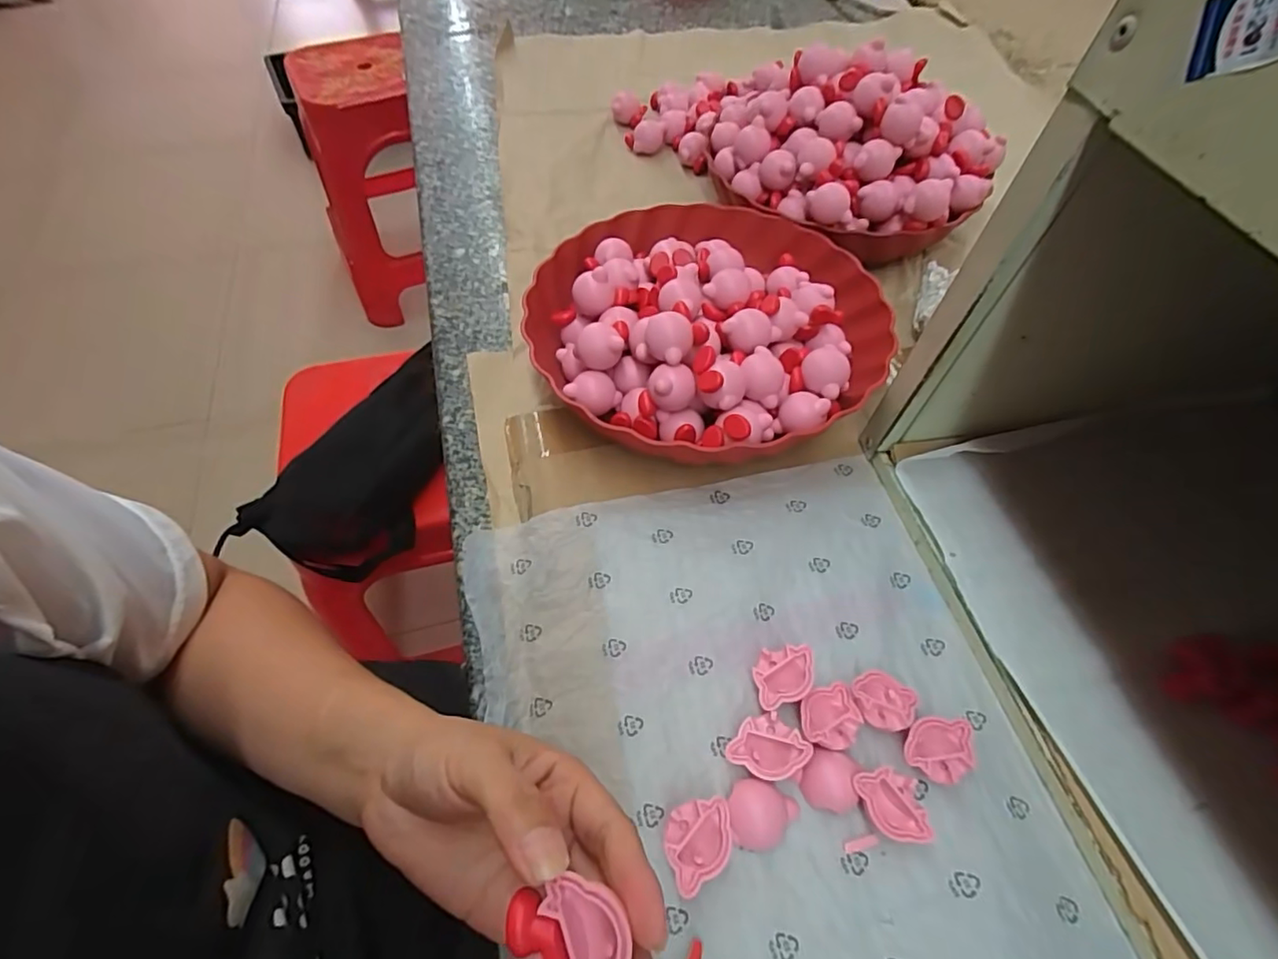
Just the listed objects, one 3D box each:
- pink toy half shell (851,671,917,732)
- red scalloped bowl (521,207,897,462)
[{"bbox_3d":[0.119,0.110,0.282,0.031,0.017,0.026,20,57,13],"label":"pink toy half shell"},{"bbox_3d":[0.050,-0.113,0.395,0.236,0.065,0.226,0,55,-1],"label":"red scalloped bowl"}]

